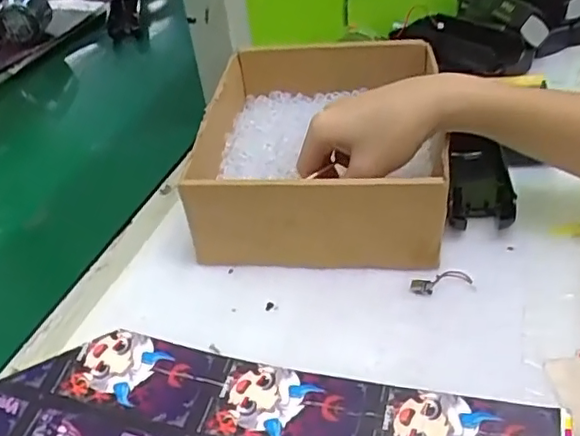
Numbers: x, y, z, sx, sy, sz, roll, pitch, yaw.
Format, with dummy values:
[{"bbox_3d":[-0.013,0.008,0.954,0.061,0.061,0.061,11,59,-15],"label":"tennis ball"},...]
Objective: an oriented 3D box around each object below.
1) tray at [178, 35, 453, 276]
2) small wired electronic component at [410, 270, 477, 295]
[{"bbox_3d":[0.023,-0.063,0.463,0.165,0.080,0.218,-1,37,8],"label":"tray"},{"bbox_3d":[0.096,0.040,0.380,0.039,0.004,0.017,-6,38,1],"label":"small wired electronic component"}]

